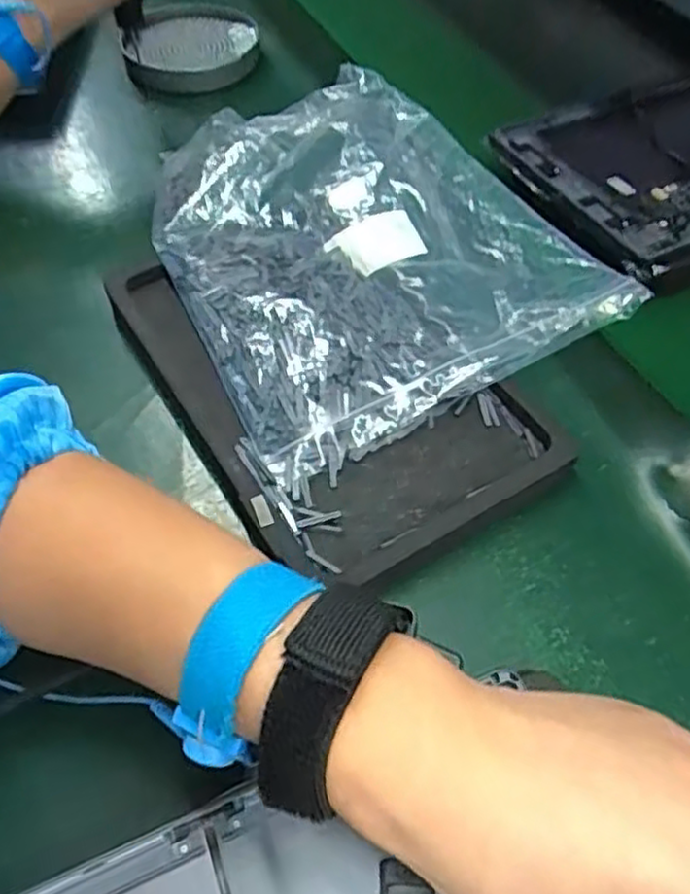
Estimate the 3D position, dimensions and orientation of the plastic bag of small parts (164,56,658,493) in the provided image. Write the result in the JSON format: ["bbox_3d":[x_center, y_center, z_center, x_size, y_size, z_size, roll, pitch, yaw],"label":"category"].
[{"bbox_3d":[0.001,-0.136,0.435,0.220,0.032,0.285,-23,60,-18],"label":"plastic bag of small parts"}]

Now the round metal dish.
[{"bbox_3d":[-0.130,-0.342,0.609,0.104,0.028,0.113,2,56,-3],"label":"round metal dish"}]

